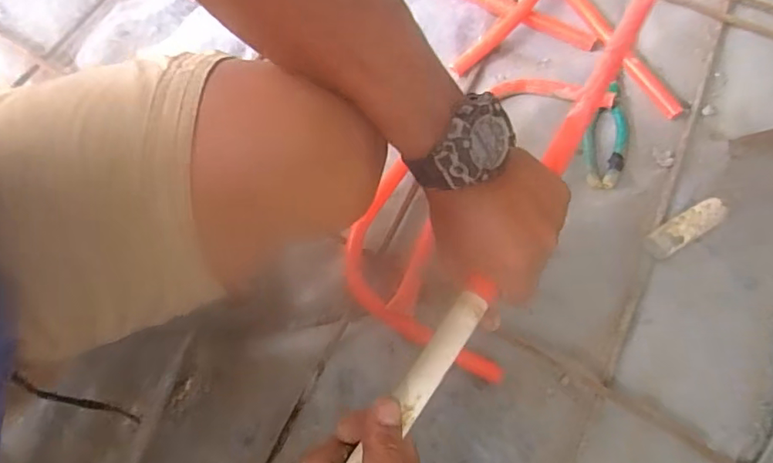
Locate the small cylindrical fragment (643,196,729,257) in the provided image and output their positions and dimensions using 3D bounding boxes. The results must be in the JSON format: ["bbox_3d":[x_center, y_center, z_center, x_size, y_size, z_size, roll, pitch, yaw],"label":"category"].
[{"bbox_3d":[0.355,-0.004,0.630,0.109,0.028,0.032,-29,69,-11],"label":"small cylindrical fragment"}]

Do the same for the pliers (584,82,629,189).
[{"bbox_3d":[0.294,-0.128,0.701,0.054,0.013,0.160,16,67,8],"label":"pliers"}]

